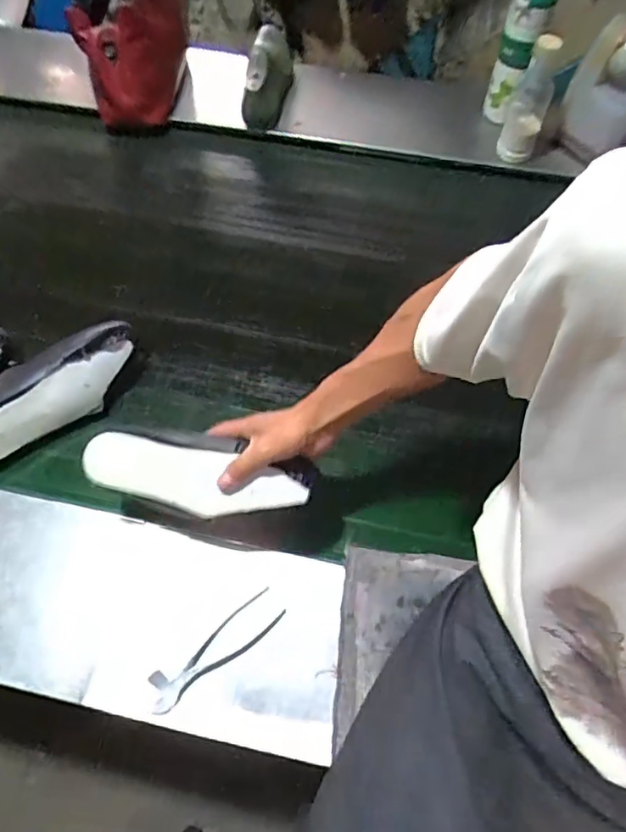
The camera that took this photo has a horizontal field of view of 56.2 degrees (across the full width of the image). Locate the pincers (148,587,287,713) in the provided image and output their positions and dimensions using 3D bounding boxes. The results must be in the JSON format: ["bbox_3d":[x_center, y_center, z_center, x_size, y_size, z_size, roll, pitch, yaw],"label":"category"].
[{"bbox_3d":[-0.115,0.276,0.695,0.178,0.013,0.046,-35,67,-16],"label":"pincers"}]

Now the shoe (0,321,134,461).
[{"bbox_3d":[-0.376,-0.033,0.833,0.280,0.094,0.081,-34,67,-15],"label":"shoe"}]

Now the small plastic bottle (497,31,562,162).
[{"bbox_3d":[0.388,-0.555,1.046,0.067,0.195,0.059,22,65,12],"label":"small plastic bottle"}]

